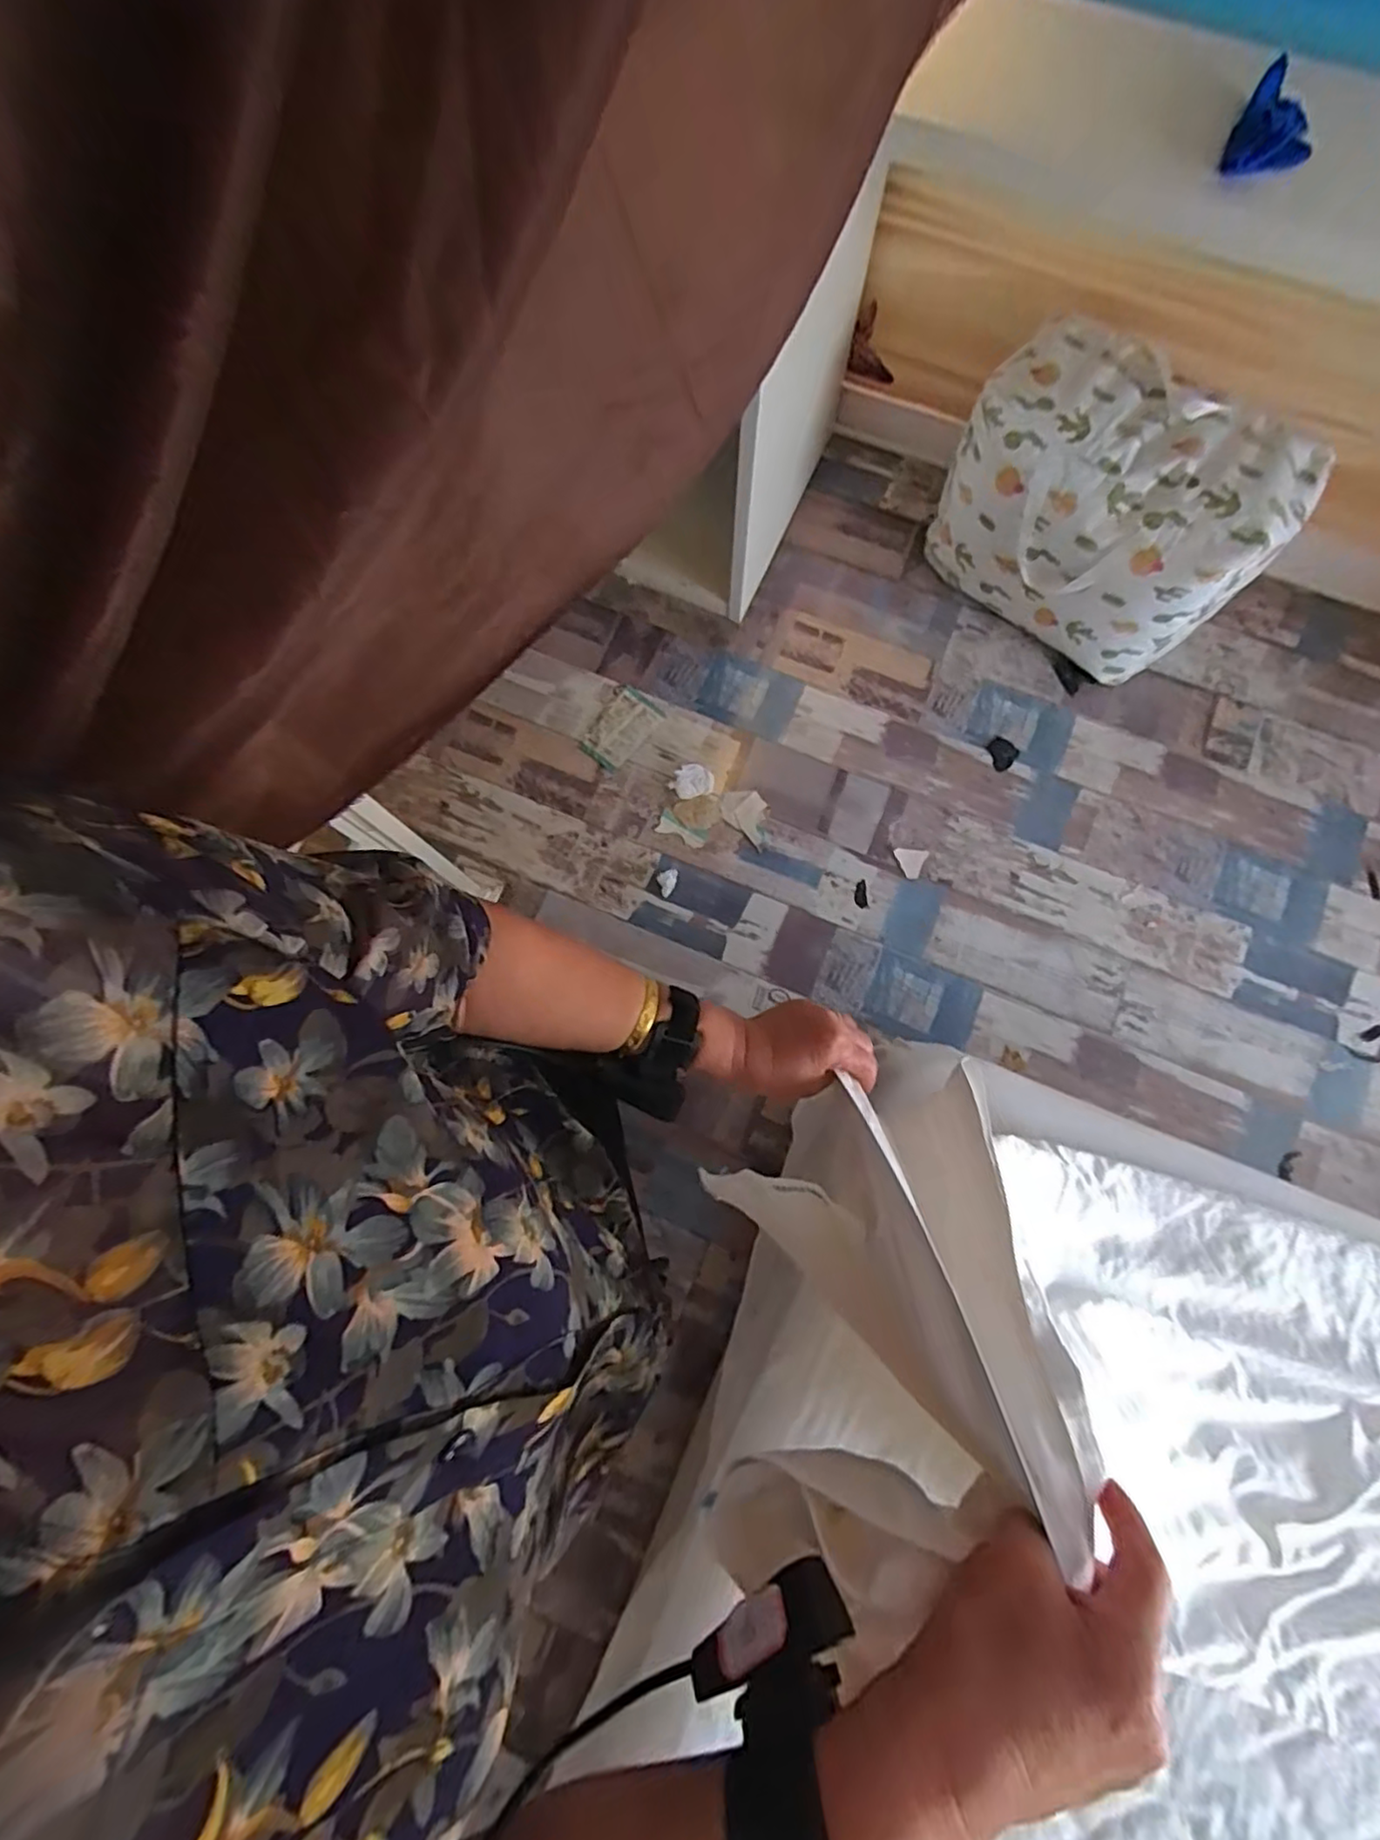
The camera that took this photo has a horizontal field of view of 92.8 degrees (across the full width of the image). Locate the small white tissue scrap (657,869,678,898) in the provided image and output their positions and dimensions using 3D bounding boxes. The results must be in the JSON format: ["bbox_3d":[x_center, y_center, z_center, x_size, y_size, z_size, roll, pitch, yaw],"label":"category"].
[{"bbox_3d":[-0.047,-0.085,1.485,0.047,0.029,0.055,-17,78,-4],"label":"small white tissue scrap"}]

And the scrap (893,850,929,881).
[{"bbox_3d":[0.508,-0.128,1.508,0.073,0.004,0.071,2,77,1],"label":"scrap"}]

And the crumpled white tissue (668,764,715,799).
[{"bbox_3d":[0.004,-0.327,1.555,0.106,0.022,0.083,-13,78,-3],"label":"crumpled white tissue"}]

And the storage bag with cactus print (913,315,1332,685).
[{"bbox_3d":[0.870,-0.851,1.436,0.649,0.452,0.329,35,80,7],"label":"storage bag with cactus print"}]

